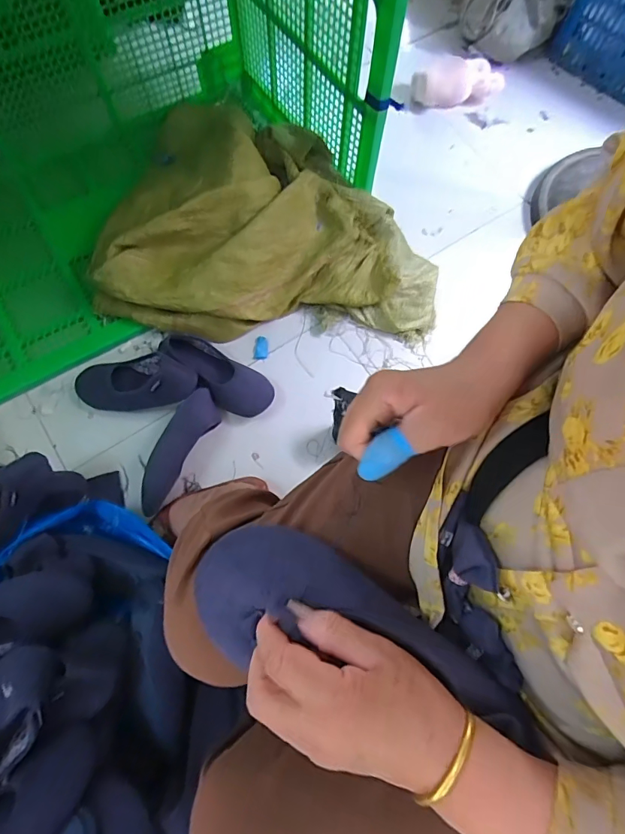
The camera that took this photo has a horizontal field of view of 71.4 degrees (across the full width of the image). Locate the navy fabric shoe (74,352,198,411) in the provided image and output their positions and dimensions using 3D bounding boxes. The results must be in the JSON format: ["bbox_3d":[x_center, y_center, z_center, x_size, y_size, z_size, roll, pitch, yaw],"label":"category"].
[{"bbox_3d":[-0.345,-0.068,0.842,0.258,0.059,0.102,-1,69,21],"label":"navy fabric shoe"}]

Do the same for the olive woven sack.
[{"bbox_3d":[-0.069,-0.393,0.913,0.686,0.180,0.464,9,70,1],"label":"olive woven sack"}]

